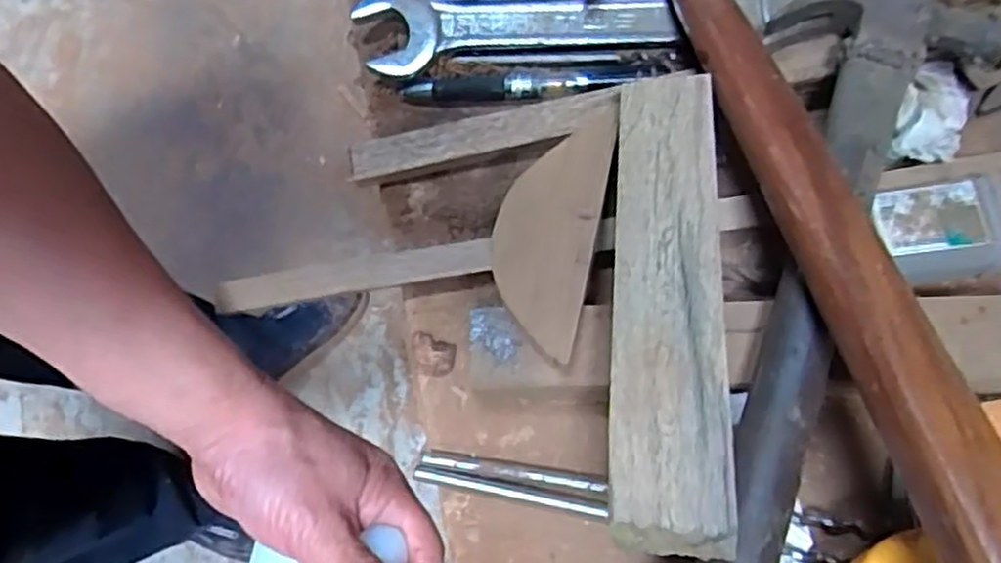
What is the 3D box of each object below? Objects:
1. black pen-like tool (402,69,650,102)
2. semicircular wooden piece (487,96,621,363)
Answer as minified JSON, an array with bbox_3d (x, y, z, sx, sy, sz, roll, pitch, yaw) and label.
[{"bbox_3d":[0.011,-0.101,0.383,0.123,0.012,0.017,-4,72,3],"label":"black pen-like tool"},{"bbox_3d":[0.021,-0.028,0.334,0.047,0.009,0.127,3,59,22],"label":"semicircular wooden piece"}]

